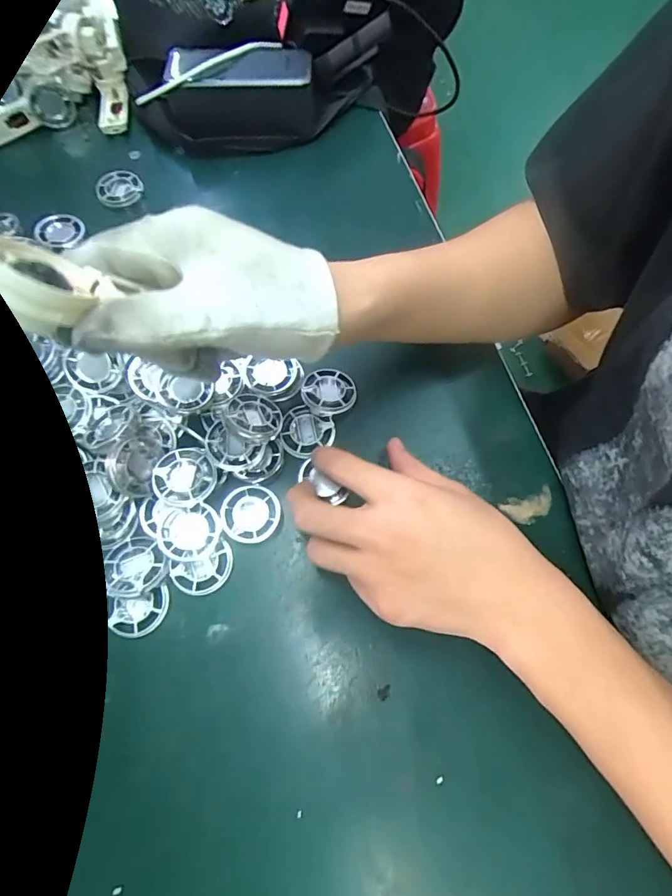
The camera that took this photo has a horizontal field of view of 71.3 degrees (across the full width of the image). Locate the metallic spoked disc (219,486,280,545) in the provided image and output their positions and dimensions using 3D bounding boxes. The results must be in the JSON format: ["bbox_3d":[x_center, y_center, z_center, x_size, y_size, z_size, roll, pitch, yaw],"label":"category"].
[{"bbox_3d":[-0.056,0.044,0.311,0.038,0.010,0.038,-1,70,2],"label":"metallic spoked disc"}]

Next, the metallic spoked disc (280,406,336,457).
[{"bbox_3d":[-0.020,-0.011,0.330,0.037,0.012,0.035,-1,70,2],"label":"metallic spoked disc"}]

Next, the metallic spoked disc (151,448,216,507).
[{"bbox_3d":[-0.098,0.018,0.301,0.038,0.011,0.037,3,71,-8],"label":"metallic spoked disc"}]

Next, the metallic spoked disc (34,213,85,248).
[{"bbox_3d":[-0.238,-0.188,0.405,0.038,0.006,0.030,-32,84,-12],"label":"metallic spoked disc"}]

